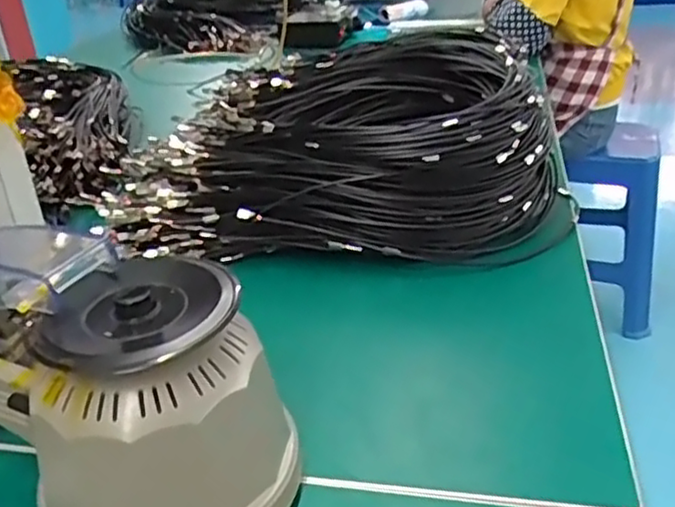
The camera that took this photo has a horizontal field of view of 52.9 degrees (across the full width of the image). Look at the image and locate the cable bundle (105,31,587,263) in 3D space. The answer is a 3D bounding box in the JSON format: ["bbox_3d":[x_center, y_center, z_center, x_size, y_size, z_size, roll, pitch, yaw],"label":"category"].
[{"bbox_3d":[0.006,-0.126,0.800,0.496,0.138,0.320,2,30,12],"label":"cable bundle"}]

